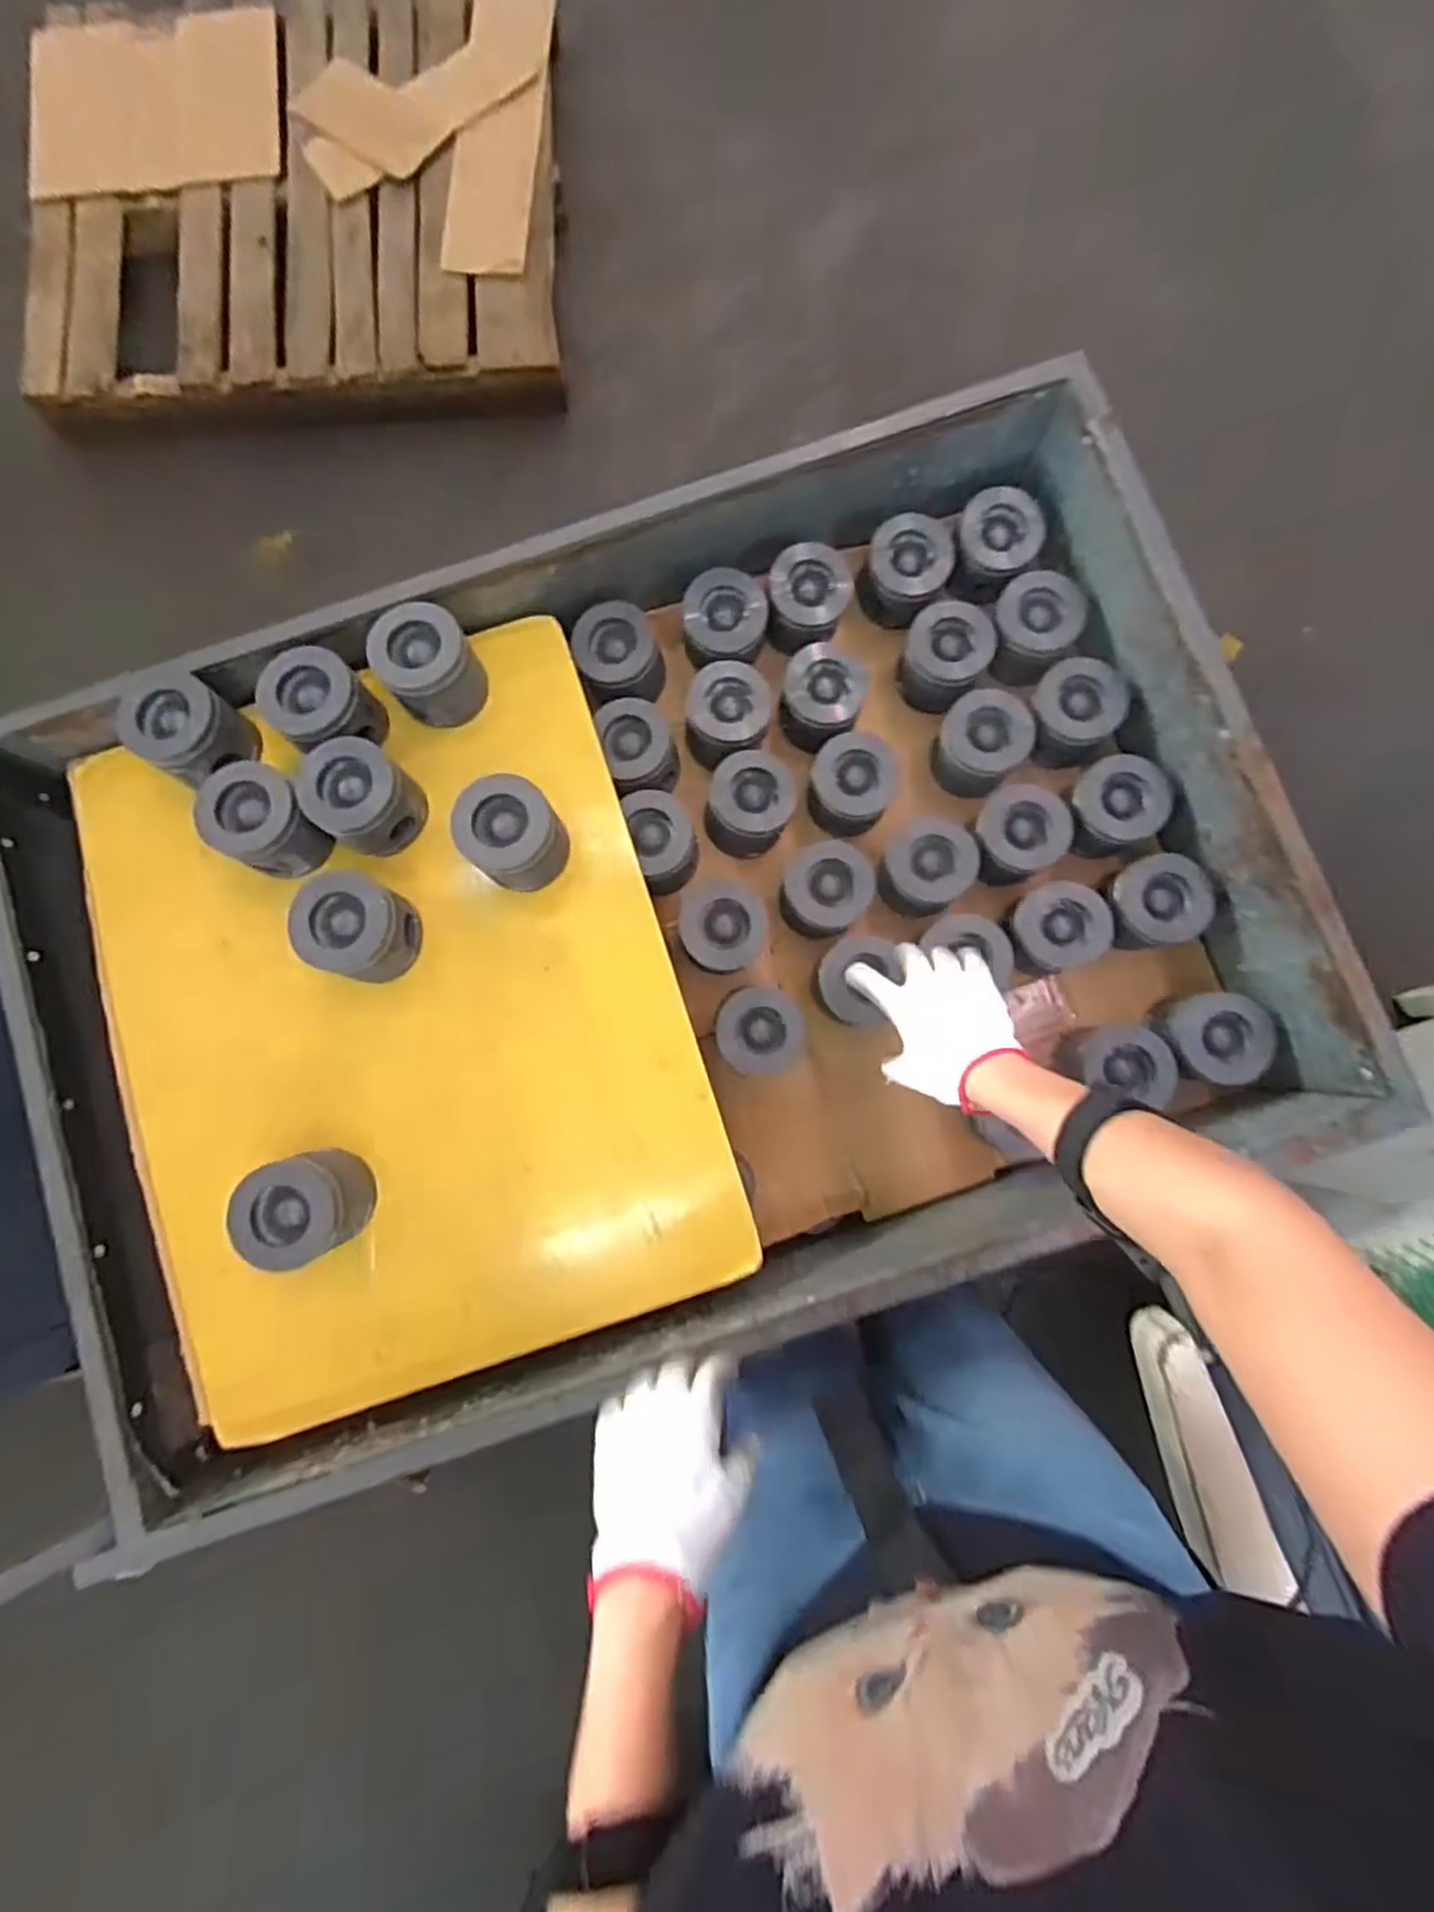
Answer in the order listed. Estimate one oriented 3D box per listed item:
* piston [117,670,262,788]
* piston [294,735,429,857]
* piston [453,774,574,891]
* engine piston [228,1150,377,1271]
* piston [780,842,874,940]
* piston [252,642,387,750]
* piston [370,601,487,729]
[{"bbox_3d":[-0.483,-0.203,0.690,0.102,0.066,0.090,34,85,3],"label":"piston"},{"bbox_3d":[-0.320,-0.144,0.675,0.103,0.059,0.086,36,85,3],"label":"piston"},{"bbox_3d":[-0.180,-0.107,0.658,0.085,0.067,0.082,0,84,1],"label":"piston"},{"bbox_3d":[-0.339,0.207,0.625,0.088,0.078,0.082,-16,84,-2],"label":"engine piston"},{"bbox_3d":[0.109,-0.065,0.756,0.084,0.075,0.084,0,84,1],"label":"piston"},{"bbox_3d":[-0.366,-0.231,0.689,0.093,0.067,0.091,44,85,4],"label":"piston"},{"bbox_3d":[-0.265,-0.267,0.694,0.082,0.081,0.079,0,84,1],"label":"piston"}]

